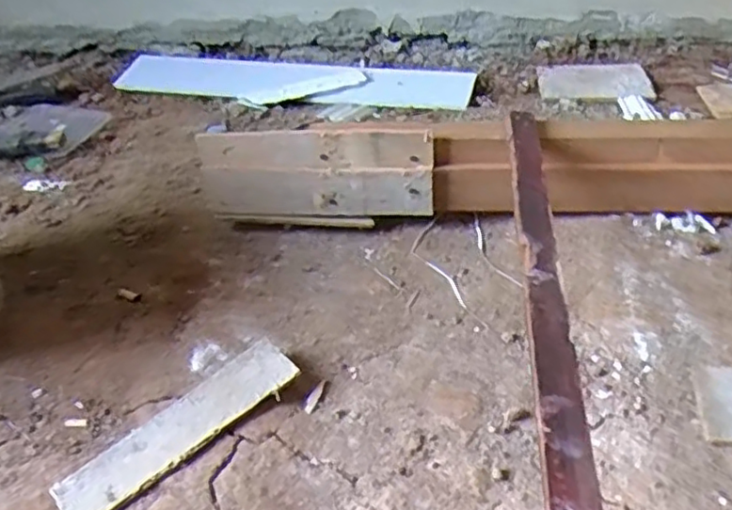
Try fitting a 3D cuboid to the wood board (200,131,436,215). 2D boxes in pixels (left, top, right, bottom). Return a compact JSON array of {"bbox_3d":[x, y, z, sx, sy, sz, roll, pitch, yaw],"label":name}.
[{"bbox_3d":[-0.062,-0.104,0.841,0.284,0.113,0.034,-1,42,6],"label":"wood board"}]

